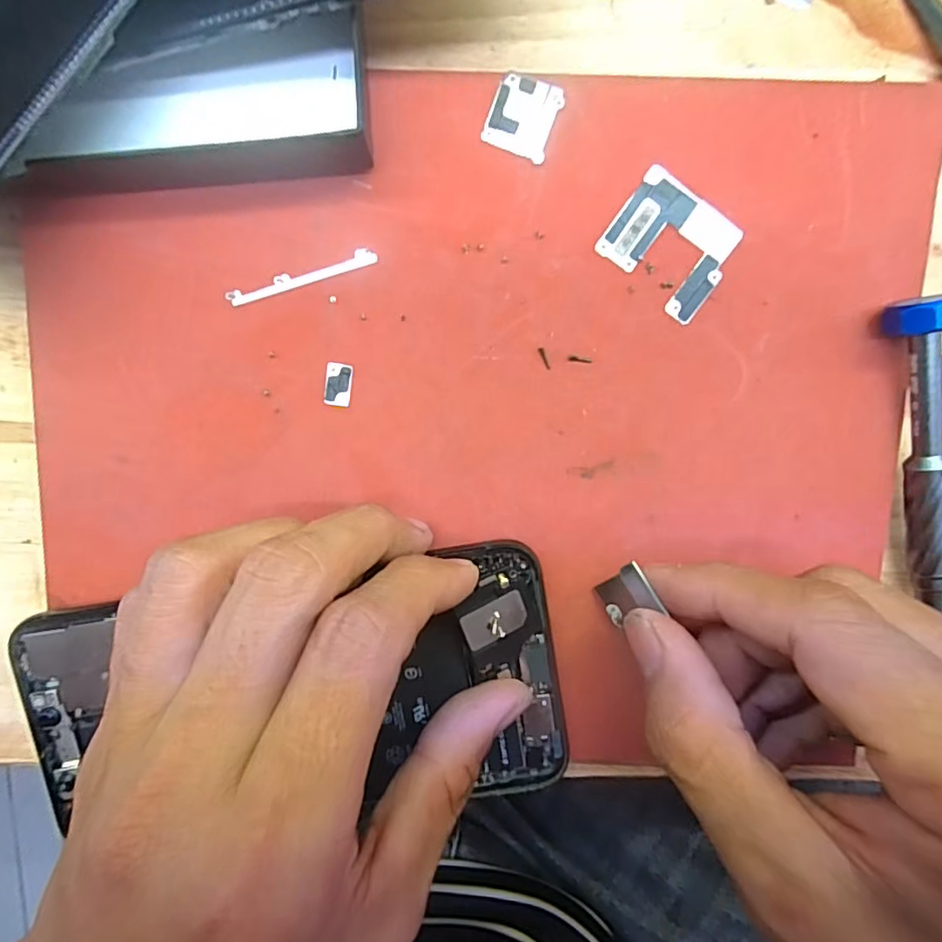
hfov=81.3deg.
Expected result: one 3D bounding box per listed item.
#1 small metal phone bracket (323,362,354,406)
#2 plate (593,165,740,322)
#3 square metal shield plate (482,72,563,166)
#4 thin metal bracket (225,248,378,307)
[{"bbox_3d":[-0.038,-0.025,0.157,0.008,0.004,0.012,8,96,-8],"label":"small metal phone bracket"},{"bbox_3d":[0.055,-0.062,0.149,0.034,0.004,0.027,37,96,-4],"label":"plate"},{"bbox_3d":[0.014,-0.094,0.145,0.017,0.004,0.019,22,97,-2],"label":"square metal shield plate"},{"bbox_3d":[-0.047,-0.054,0.151,0.042,0.004,0.005,-17,97,3],"label":"thin metal bracket"}]

